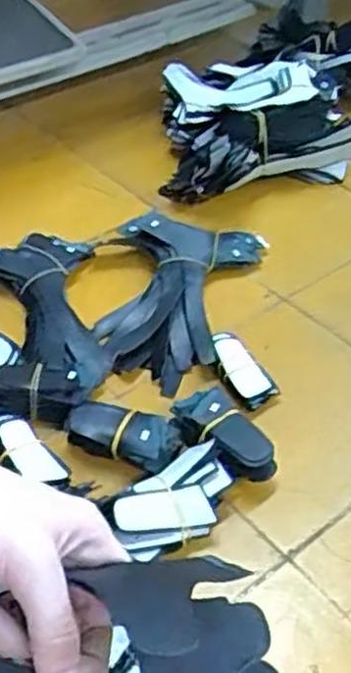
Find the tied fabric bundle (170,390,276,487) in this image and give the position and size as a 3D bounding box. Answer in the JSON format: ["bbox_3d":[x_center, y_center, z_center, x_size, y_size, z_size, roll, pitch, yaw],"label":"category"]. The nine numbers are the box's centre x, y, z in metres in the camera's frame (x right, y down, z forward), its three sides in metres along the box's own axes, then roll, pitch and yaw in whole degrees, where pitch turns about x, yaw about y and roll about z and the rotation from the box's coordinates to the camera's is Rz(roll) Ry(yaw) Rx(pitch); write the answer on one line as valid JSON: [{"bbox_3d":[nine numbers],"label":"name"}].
[{"bbox_3d":[0.034,0.078,0.588,0.043,0.033,0.096,-24,48,-24],"label":"tied fabric bundle"}]

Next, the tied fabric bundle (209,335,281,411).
[{"bbox_3d":[0.054,0.029,0.650,0.033,0.019,0.079,-21,47,-21],"label":"tied fabric bundle"}]

